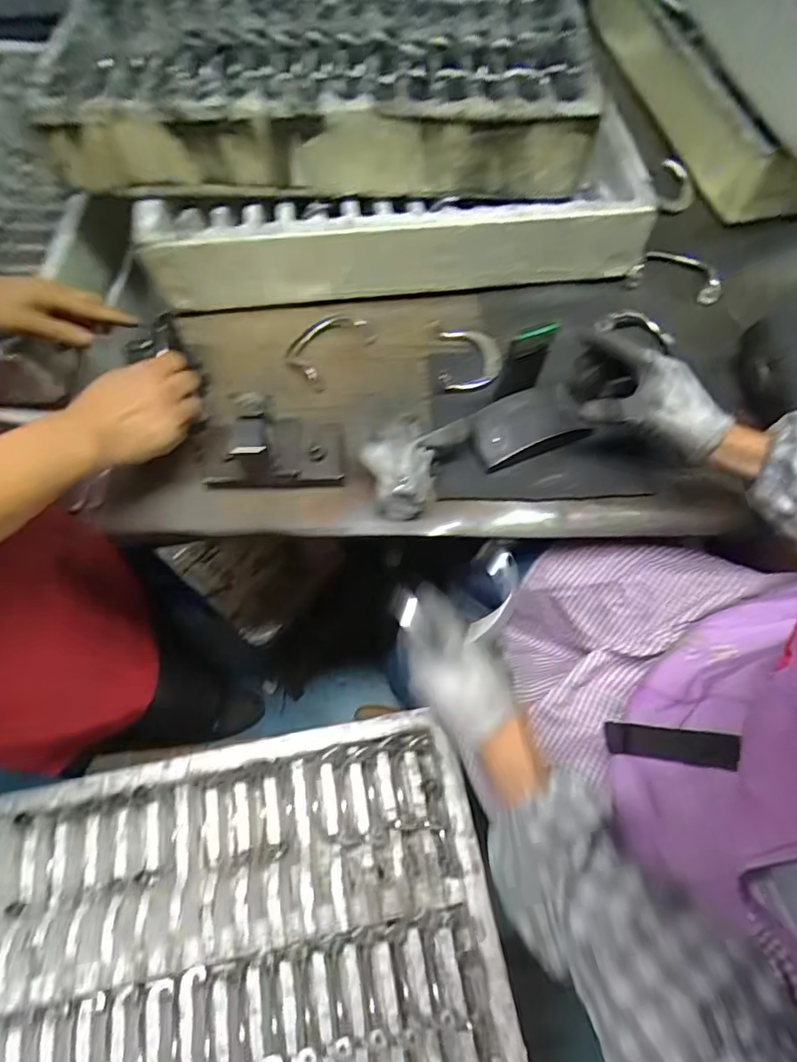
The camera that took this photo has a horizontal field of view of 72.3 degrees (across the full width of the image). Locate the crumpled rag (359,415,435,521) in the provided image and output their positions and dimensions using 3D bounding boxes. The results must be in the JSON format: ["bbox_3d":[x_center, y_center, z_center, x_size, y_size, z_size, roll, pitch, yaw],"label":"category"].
[{"bbox_3d":[0.000,-0.061,0.501,0.066,0.057,0.086,13,65,6],"label":"crumpled rag"}]

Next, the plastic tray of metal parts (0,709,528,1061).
[{"bbox_3d":[-0.169,0.507,0.548,0.533,0.065,0.546,-10,65,-5],"label":"plastic tray of metal parts"}]

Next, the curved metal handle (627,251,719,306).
[{"bbox_3d":[0.327,-0.304,0.640,0.104,0.027,0.057,20,66,9],"label":"curved metal handle"}]

